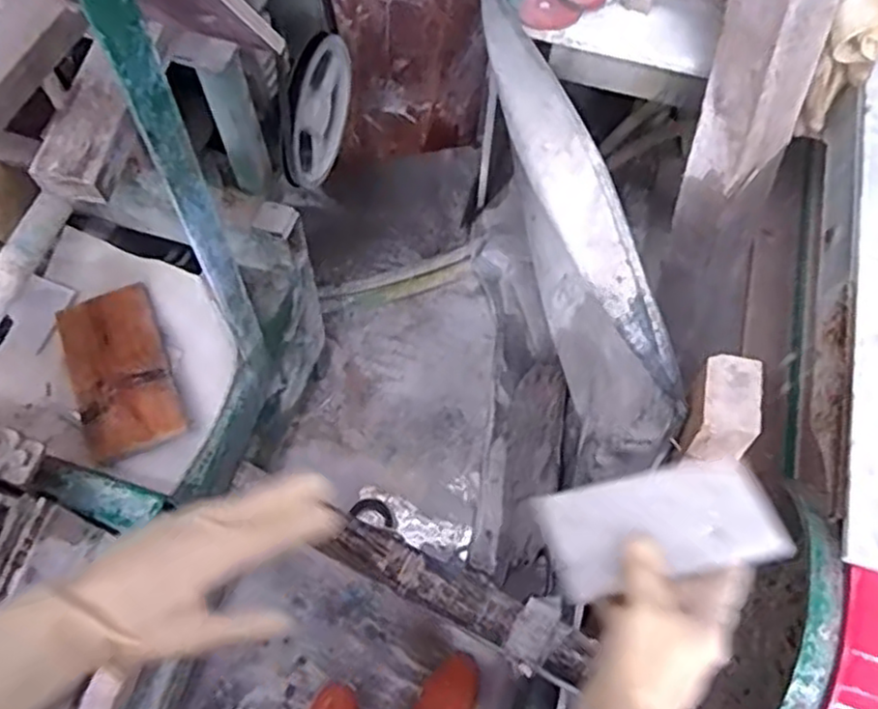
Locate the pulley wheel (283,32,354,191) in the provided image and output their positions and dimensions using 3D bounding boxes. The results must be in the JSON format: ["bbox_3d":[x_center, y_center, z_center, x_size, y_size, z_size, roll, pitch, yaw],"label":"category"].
[{"bbox_3d":[-0.165,-0.333,1.000,0.026,0.204,0.199,17,65,7],"label":"pulley wheel"}]

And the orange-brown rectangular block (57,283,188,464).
[{"bbox_3d":[-0.433,0.020,0.976,0.128,0.021,0.234,-22,67,-11],"label":"orange-brown rectangular block"}]

